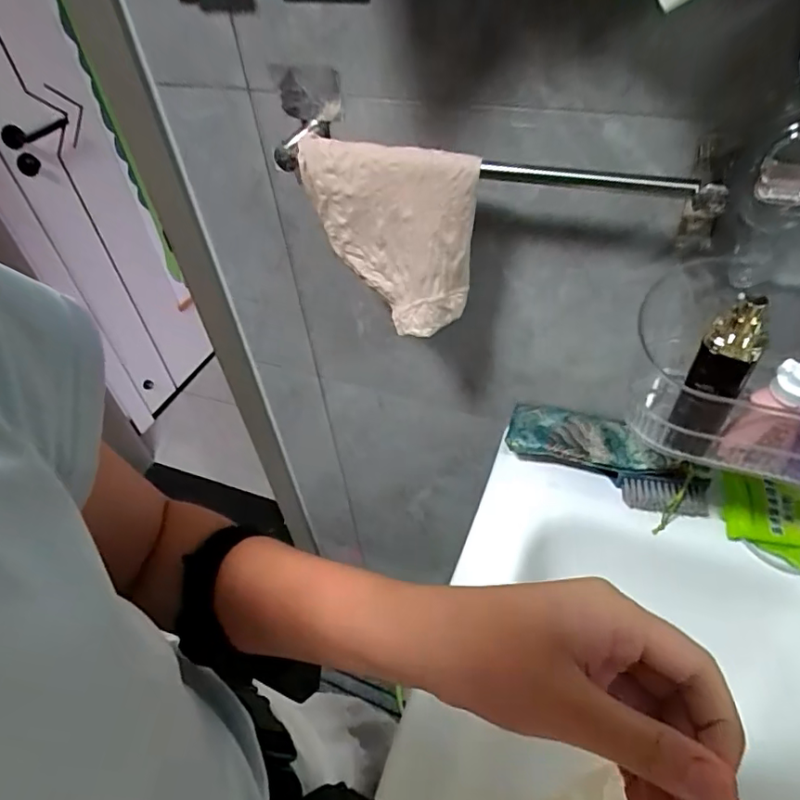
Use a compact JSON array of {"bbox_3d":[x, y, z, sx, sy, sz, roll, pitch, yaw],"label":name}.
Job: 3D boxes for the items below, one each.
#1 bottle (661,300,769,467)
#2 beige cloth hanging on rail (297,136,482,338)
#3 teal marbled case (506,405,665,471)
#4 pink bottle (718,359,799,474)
[{"bbox_3d":[0.247,-0.014,0.424,0.039,0.148,0.032,22,52,24],"label":"bottle"},{"bbox_3d":[-0.010,-0.160,0.532,0.156,0.162,0.064,27,54,28],"label":"beige cloth hanging on rail"},{"bbox_3d":[0.215,0.044,0.640,0.166,0.029,0.058,10,48,15],"label":"teal marbled case"},{"bbox_3d":[0.292,0.016,0.423,0.046,0.098,0.032,32,56,31],"label":"pink bottle"}]

